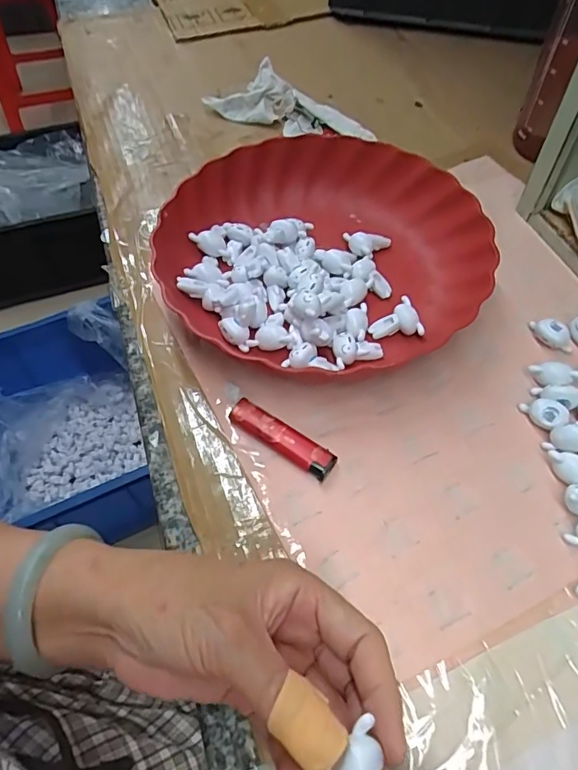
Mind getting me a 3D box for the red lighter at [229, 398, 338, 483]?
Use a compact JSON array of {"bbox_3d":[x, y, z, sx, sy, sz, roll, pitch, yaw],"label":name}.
[{"bbox_3d":[-0.005,0.035,0.327,0.075,0.012,0.019,33,62,20],"label":"red lighter"}]

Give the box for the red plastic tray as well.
[{"bbox_3d":[0.029,-0.106,0.397,0.233,0.047,0.227,35,63,21],"label":"red plastic tray"}]

